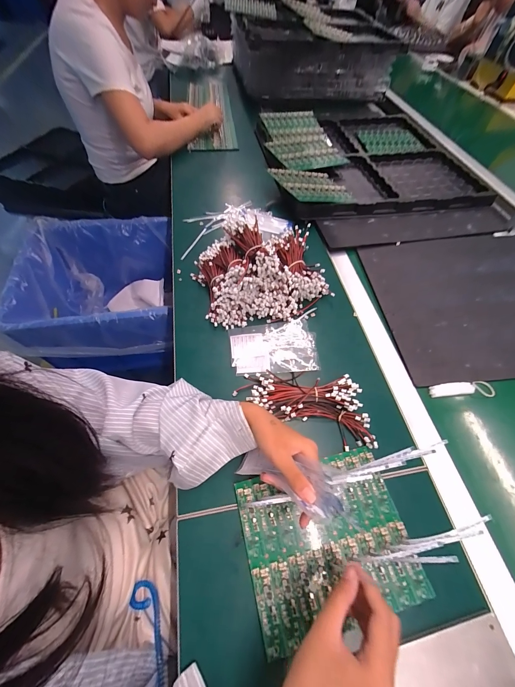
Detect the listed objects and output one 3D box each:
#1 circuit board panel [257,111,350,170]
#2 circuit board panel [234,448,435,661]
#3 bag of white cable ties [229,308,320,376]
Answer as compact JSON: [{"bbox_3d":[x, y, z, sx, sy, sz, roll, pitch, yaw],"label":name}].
[{"bbox_3d":[0.130,-0.634,0.802,0.223,0.031,0.330,-12,60,-10],"label":"circuit board panel"},{"bbox_3d":[0.084,0.240,0.326,0.194,0.012,0.162,-11,60,-9],"label":"circuit board panel"},{"bbox_3d":[0.028,0.004,0.468,0.150,0.018,0.110,-2,59,-4],"label":"bag of white cable ties"}]

